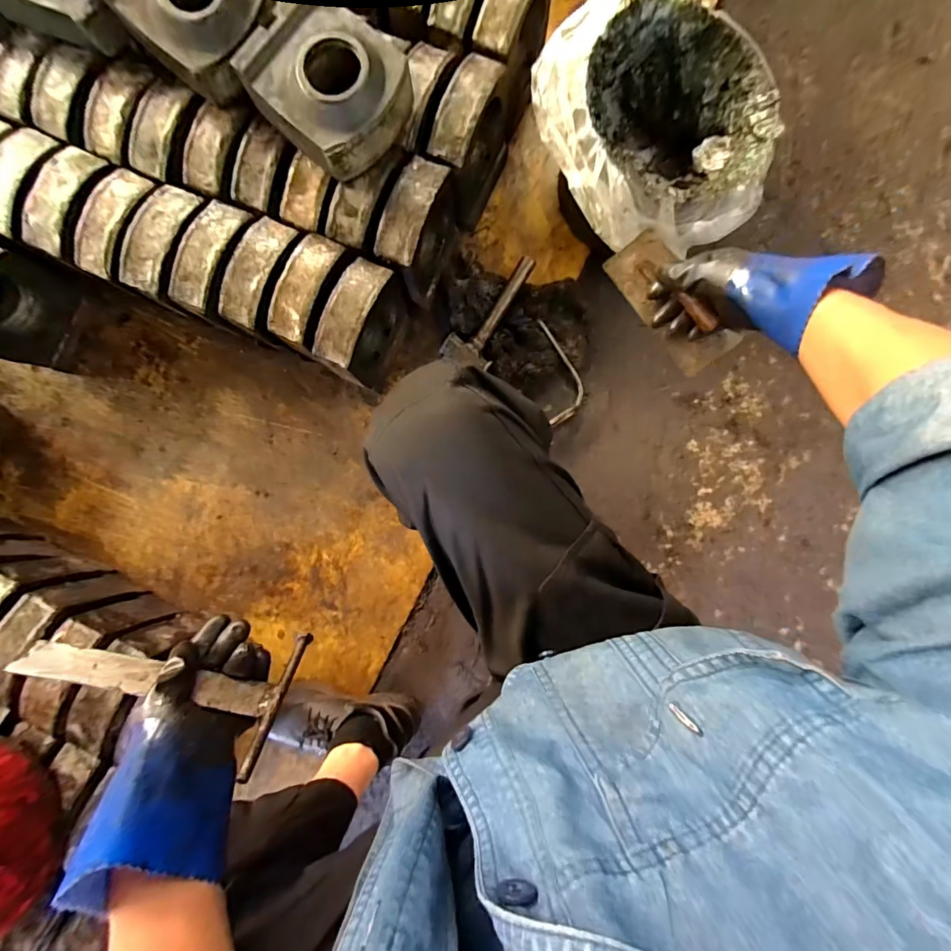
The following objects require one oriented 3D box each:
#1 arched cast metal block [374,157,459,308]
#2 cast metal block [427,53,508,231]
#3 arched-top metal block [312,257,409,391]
[{"bbox_3d":[-0.089,-0.390,0.702,0.072,0.163,0.170,22,88,2],"label":"arched cast metal block"},{"bbox_3d":[-0.010,-0.533,0.719,0.079,0.194,0.177,21,88,0],"label":"cast metal block"},{"bbox_3d":[-0.175,-0.238,0.712,0.064,0.202,0.163,25,88,0],"label":"arched-top metal block"}]

